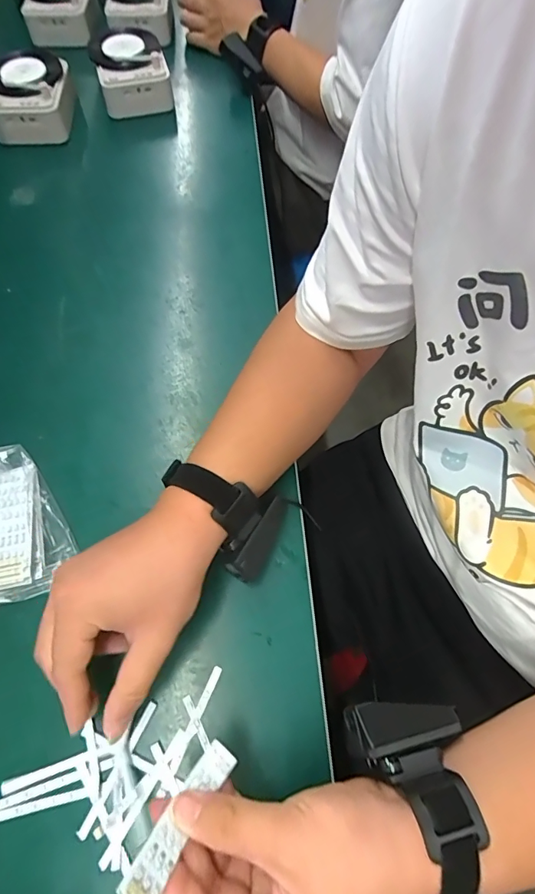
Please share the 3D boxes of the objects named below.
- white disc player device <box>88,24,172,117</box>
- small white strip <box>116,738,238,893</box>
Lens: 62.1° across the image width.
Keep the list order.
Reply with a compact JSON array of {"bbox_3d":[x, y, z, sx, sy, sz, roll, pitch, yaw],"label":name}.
[{"bbox_3d":[-0.198,-0.544,0.640,0.096,0.051,0.144,-15,66,-9],"label":"white disc player device"},{"bbox_3d":[-0.046,0.206,0.246,0.019,0.011,0.088,36,26,14],"label":"small white strip"}]

